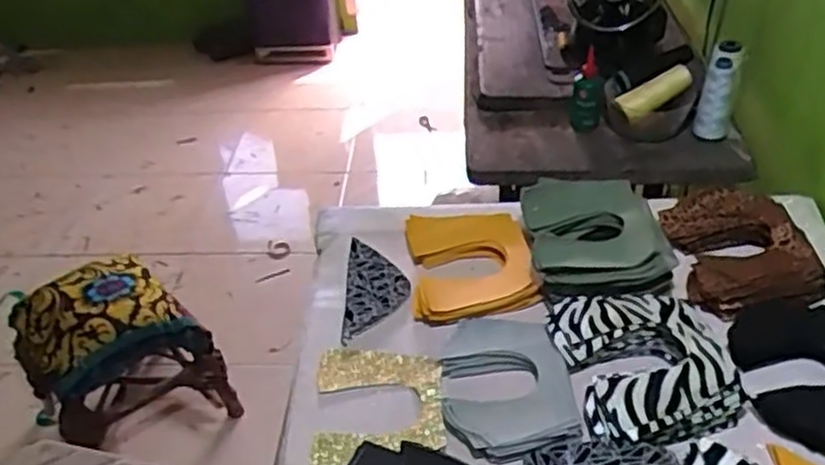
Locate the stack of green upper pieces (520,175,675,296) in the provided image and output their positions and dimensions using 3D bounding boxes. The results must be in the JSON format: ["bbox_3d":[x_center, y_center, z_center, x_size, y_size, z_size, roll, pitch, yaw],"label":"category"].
[{"bbox_3d":[0.203,0.005,0.833,0.145,0.051,0.166,-4,39,-1],"label":"stack of green upper pieces"}]

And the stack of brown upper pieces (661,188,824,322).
[{"bbox_3d":[0.369,0.019,0.834,0.141,0.045,0.160,-5,39,-2],"label":"stack of brown upper pieces"}]

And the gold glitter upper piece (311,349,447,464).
[{"bbox_3d":[-0.033,0.168,0.718,0.121,0.019,0.148,-2,37,-2],"label":"gold glitter upper piece"}]

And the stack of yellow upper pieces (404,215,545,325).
[{"bbox_3d":[0.066,0.036,0.853,0.135,0.028,0.157,-5,39,-1],"label":"stack of yellow upper pieces"}]

